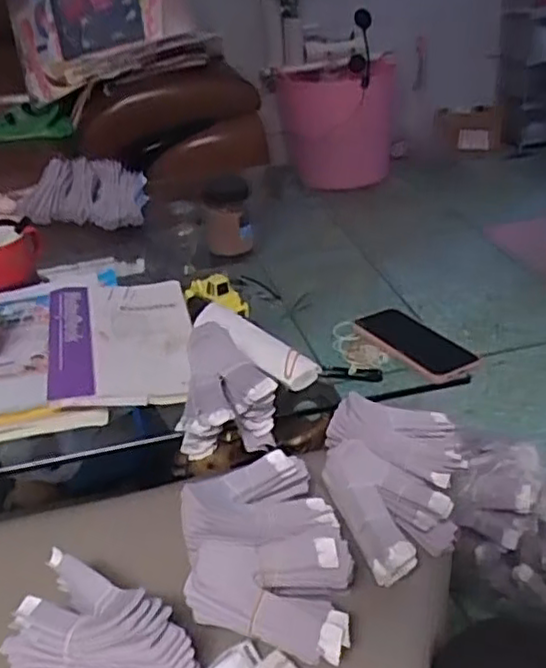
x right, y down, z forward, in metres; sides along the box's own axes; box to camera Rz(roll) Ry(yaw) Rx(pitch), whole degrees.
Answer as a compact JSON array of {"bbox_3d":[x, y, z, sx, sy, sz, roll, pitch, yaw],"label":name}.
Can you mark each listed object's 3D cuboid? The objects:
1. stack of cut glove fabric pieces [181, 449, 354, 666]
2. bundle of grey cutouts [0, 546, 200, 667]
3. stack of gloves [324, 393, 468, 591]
[{"bbox_3d":[-0.005,0.181,0.562,0.134,0.063,0.195,-7,30,-3],"label":"stack of cut glove fabric pieces"},{"bbox_3d":[-0.127,0.223,0.496,0.145,0.070,0.084,9,33,22],"label":"bundle of grey cutouts"},{"bbox_3d":[0.119,0.145,0.640,0.134,0.051,0.186,9,44,-4],"label":"stack of gloves"}]

